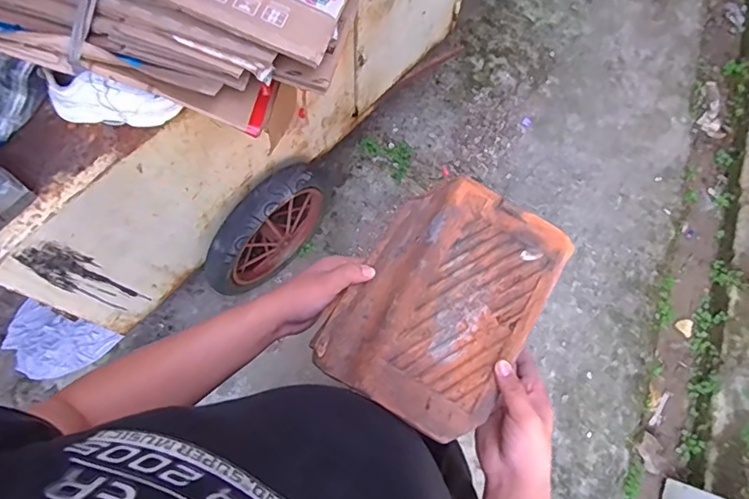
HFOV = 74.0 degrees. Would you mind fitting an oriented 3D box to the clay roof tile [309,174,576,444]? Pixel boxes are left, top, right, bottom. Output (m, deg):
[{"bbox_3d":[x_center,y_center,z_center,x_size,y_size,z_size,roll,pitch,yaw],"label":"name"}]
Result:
[{"bbox_3d":[0.085,0.054,0.576,0.198,0.045,0.286,31,78,10],"label":"clay roof tile"}]

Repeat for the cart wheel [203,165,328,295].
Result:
[{"bbox_3d":[-0.307,-0.072,1.529,0.099,0.440,0.479,35,79,11],"label":"cart wheel"}]

